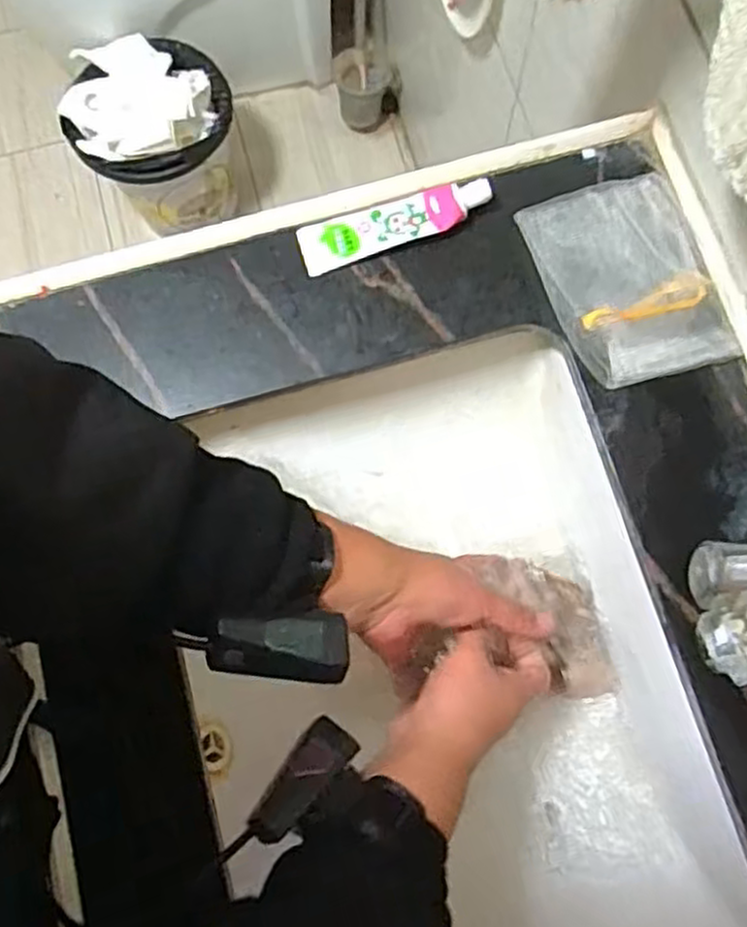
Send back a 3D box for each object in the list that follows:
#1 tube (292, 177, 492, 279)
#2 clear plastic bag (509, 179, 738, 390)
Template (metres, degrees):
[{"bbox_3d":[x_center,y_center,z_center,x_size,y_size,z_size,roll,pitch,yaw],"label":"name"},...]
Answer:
[{"bbox_3d":[0.014,-0.171,0.518,0.136,0.020,0.038,-17,77,-2],"label":"tube"},{"bbox_3d":[0.172,-0.123,0.500,0.105,0.017,0.139,-18,77,-2],"label":"clear plastic bag"}]

